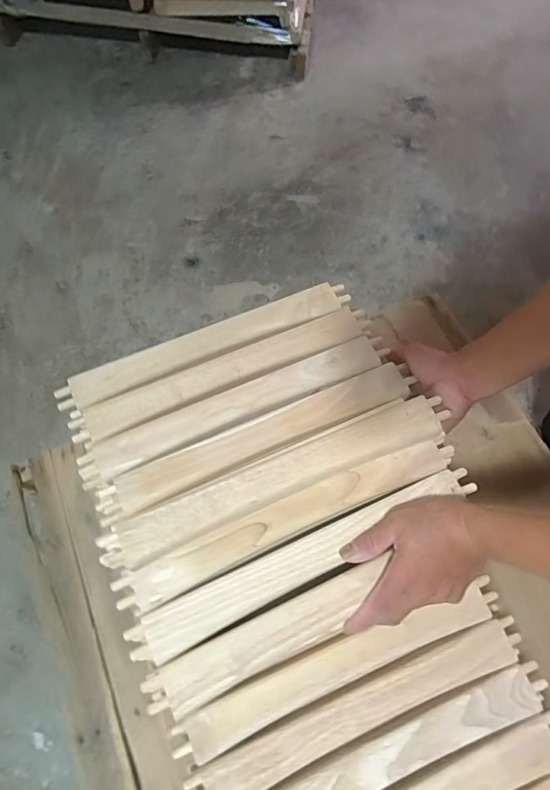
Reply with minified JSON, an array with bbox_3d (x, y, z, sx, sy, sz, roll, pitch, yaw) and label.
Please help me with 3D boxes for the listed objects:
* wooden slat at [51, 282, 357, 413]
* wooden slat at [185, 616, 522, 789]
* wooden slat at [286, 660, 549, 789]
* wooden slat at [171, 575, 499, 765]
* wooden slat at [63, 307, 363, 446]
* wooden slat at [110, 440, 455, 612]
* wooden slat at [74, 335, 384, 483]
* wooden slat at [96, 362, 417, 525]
[{"bbox_3d":[-0.085,-0.072,0.566,0.395,0.010,0.047,-23,69,-12],"label":"wooden slat"},{"bbox_3d":[0.100,0.348,0.470,0.390,0.011,0.044,-19,68,-10],"label":"wooden slat"},{"bbox_3d":[0.117,0.391,0.454,0.395,0.014,0.046,-19,68,-10],"label":"wooden slat"},{"bbox_3d":[0.082,0.299,0.484,0.387,0.013,0.054,-19,68,-10],"label":"wooden slat"},{"bbox_3d":[-0.062,-0.031,0.551,0.392,0.012,0.050,-23,69,-11],"label":"wooden slat"},{"bbox_3d":[0.021,0.133,0.472,0.387,0.012,0.043,-21,69,-11],"label":"wooden slat"},{"bbox_3d":[-0.041,0.010,0.533,0.398,0.015,0.049,-22,69,-11],"label":"wooden slat"},{"bbox_3d":[-0.016,0.051,0.518,0.395,0.025,0.046,-22,69,-10],"label":"wooden slat"}]

